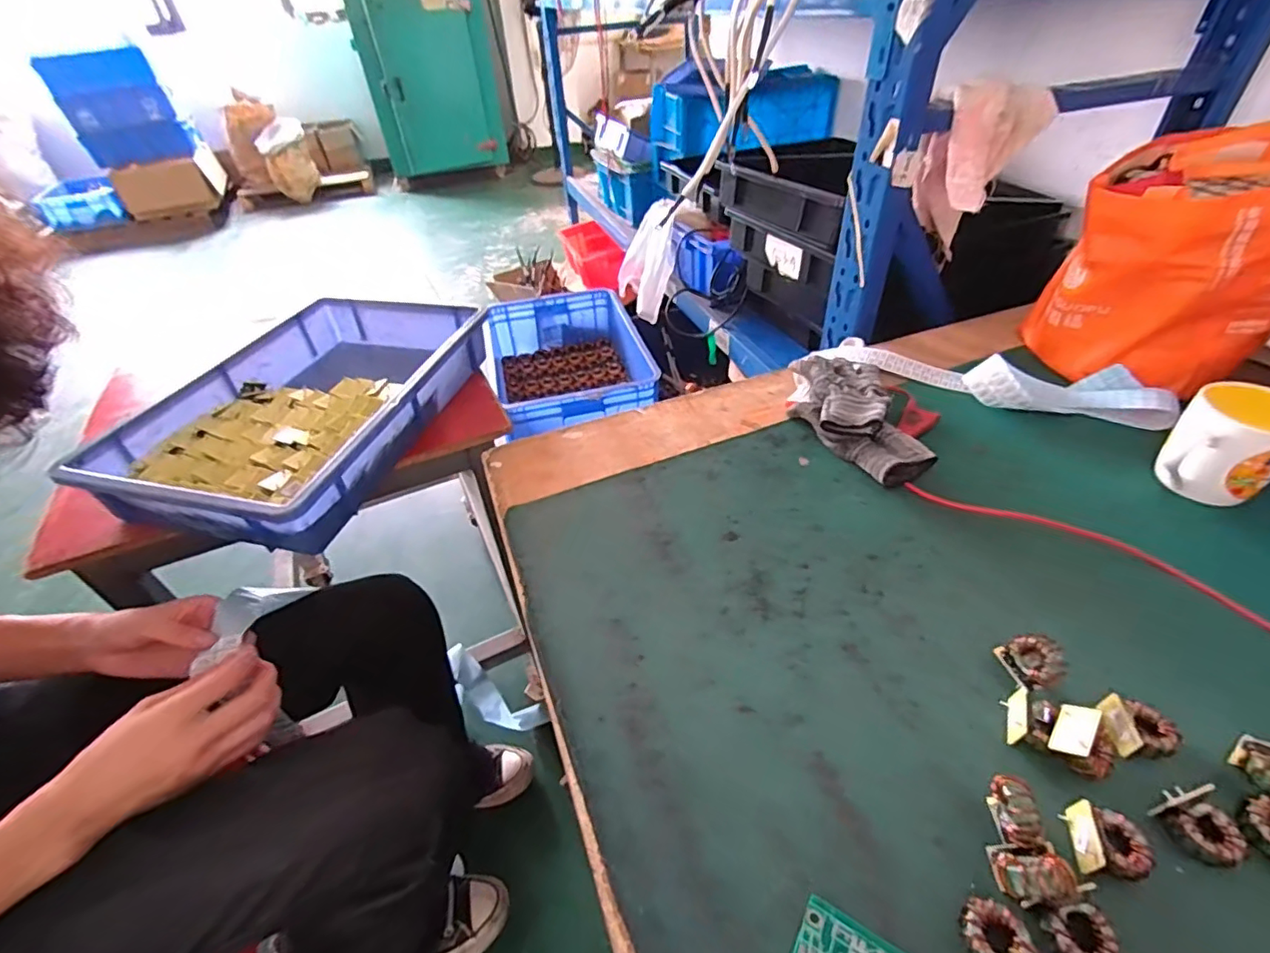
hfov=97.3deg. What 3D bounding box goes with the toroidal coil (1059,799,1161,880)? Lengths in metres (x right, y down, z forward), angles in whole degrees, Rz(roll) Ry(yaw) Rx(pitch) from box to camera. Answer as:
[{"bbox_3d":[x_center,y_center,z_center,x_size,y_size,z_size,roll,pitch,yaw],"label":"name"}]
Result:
[{"bbox_3d":[0.285,0.218,0.334,0.039,0.018,0.036,2,42,8],"label":"toroidal coil"}]

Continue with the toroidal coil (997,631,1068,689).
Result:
[{"bbox_3d":[0.293,0.136,0.411,0.031,0.029,0.037,-9,42,-4],"label":"toroidal coil"}]

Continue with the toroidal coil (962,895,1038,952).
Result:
[{"bbox_3d":[0.198,0.254,0.302,0.033,0.020,0.041,6,43,12],"label":"toroidal coil"}]

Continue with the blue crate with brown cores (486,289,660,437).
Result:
[{"bbox_3d":[-0.178,-0.304,1.561,0.394,0.167,0.599,-15,43,-10],"label":"blue crate with brown cores"}]

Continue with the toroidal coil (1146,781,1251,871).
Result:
[{"bbox_3d":[0.342,0.209,0.336,0.038,0.018,0.039,-24,45,-19],"label":"toroidal coil"}]

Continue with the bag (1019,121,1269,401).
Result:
[{"bbox_3d":[0.622,-0.247,0.643,0.220,0.220,0.208,-36,50,-29],"label":"bag"}]

